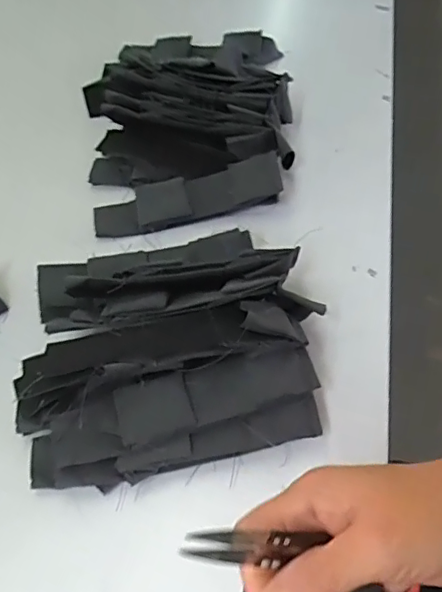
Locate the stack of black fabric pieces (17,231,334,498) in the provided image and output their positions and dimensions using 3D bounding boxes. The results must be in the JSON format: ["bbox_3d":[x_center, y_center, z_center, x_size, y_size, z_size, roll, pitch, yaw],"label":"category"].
[{"bbox_3d":[-0.045,0.032,0.453,0.239,0.062,0.210,-12,53,-4],"label":"stack of black fabric pieces"}]

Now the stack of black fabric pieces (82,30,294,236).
[{"bbox_3d":[-0.042,-0.217,0.642,0.233,0.064,0.327,-10,53,-2],"label":"stack of black fabric pieces"}]

